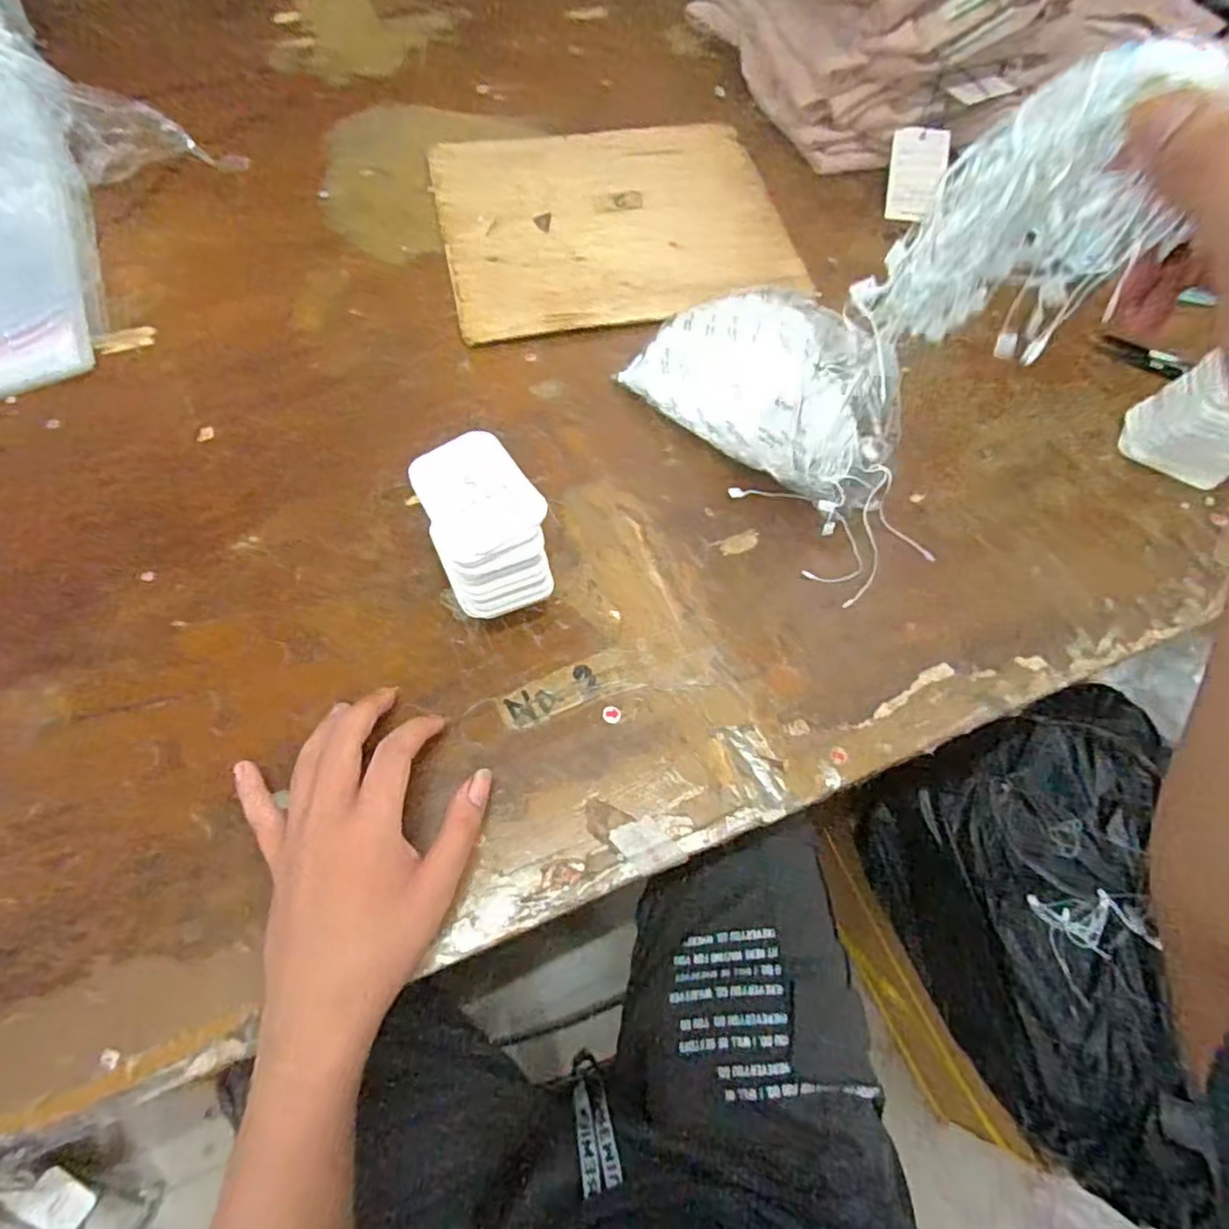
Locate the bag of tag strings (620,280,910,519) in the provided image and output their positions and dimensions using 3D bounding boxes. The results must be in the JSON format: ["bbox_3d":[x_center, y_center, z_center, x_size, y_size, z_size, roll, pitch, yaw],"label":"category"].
[{"bbox_3d":[0.098,-0.147,0.435,0.186,0.120,0.062,43,70,15],"label":"bag of tag strings"}]

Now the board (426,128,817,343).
[{"bbox_3d":[-0.003,-0.335,0.580,0.279,0.010,0.242,-10,66,-8],"label":"board"}]

